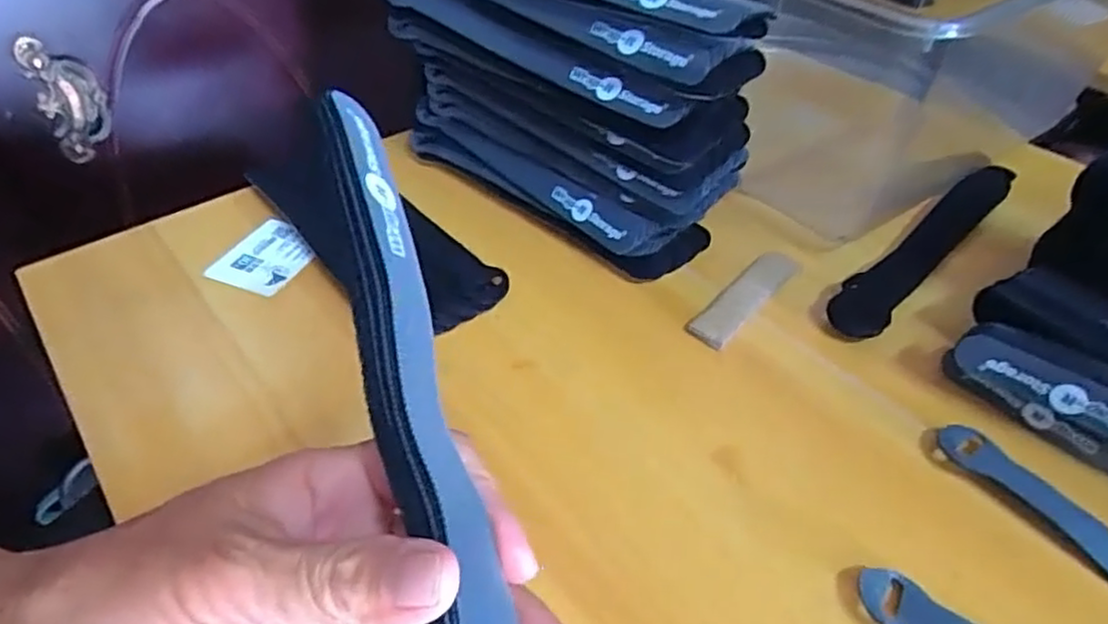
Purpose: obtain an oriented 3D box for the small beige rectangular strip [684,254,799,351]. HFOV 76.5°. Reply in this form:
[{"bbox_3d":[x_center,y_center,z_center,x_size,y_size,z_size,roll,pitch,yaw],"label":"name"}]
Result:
[{"bbox_3d":[0.105,-0.009,0.383,0.022,0.005,0.088,33,52,29],"label":"small beige rectangular strip"}]

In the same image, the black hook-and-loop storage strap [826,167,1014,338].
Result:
[{"bbox_3d":[0.223,-0.044,0.415,0.028,0.013,0.210,34,53,30],"label":"black hook-and-loop storage strap"}]

